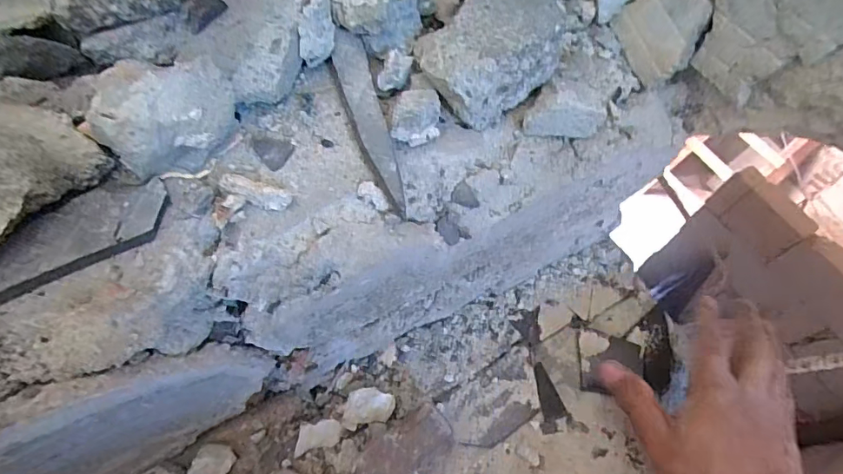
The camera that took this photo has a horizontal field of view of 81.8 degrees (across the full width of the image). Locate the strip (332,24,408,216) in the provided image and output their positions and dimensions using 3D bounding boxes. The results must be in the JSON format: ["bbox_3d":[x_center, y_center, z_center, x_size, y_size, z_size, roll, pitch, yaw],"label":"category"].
[{"bbox_3d":[-0.029,-0.061,0.257,0.020,0.015,0.120,-11,62,-10],"label":"strip"}]

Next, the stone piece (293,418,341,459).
[{"bbox_3d":[-0.073,0.139,0.340,0.033,0.006,0.019,-13,87,-21],"label":"stone piece"}]

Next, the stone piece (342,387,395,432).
[{"bbox_3d":[-0.037,0.121,0.347,0.037,0.020,0.023,-9,62,-9],"label":"stone piece"}]

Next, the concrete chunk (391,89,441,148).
[{"bbox_3d":[-0.002,-0.062,0.254,0.022,0.023,0.029,10,61,1],"label":"concrete chunk"}]

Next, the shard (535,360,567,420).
[{"bbox_3d":[0.098,0.121,0.381,0.017,0.007,0.042,-13,63,-11],"label":"shard"}]

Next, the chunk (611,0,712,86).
[{"bbox_3d":[0.144,-0.125,0.290,0.010,0.051,0.050,-9,64,-36],"label":"chunk"}]

